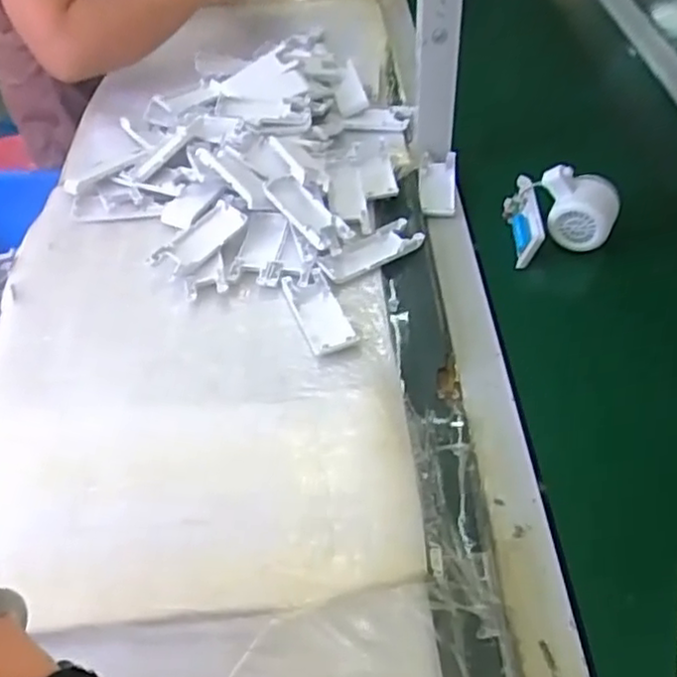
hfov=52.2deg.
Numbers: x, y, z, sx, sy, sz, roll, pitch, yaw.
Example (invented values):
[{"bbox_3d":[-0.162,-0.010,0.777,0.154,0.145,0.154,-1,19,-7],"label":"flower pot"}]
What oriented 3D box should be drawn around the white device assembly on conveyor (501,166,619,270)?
[{"bbox_3d":[0.232,-0.128,0.706,0.108,0.067,0.097,-3,47,1],"label":"white device assembly on conveyor"}]

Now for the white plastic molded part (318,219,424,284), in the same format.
[{"bbox_3d":[0.029,-0.088,0.681,0.107,0.013,0.046,-26,50,-19],"label":"white plastic molded part"}]

